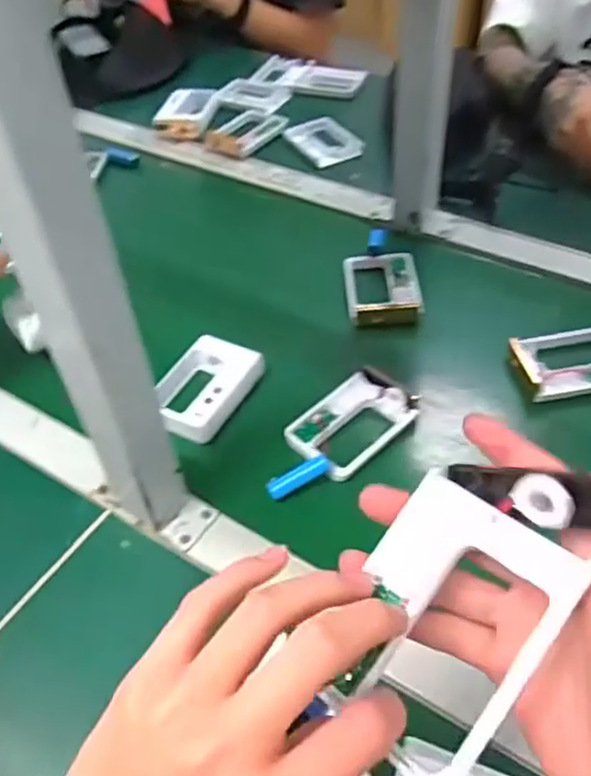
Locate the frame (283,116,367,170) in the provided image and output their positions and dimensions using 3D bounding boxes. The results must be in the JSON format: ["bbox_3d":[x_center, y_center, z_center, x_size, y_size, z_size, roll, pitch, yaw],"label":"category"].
[{"bbox_3d":[0.035,-0.324,0.901,0.077,0.014,0.103,-22,49,-18],"label":"frame"}]

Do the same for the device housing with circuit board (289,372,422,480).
[{"bbox_3d":[0.048,0.026,0.566,0.074,0.021,0.102,34,57,30],"label":"device housing with circuit board"}]

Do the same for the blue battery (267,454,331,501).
[{"bbox_3d":[0.004,0.069,0.526,0.052,0.014,0.016,-26,50,-20],"label":"blue battery"}]

